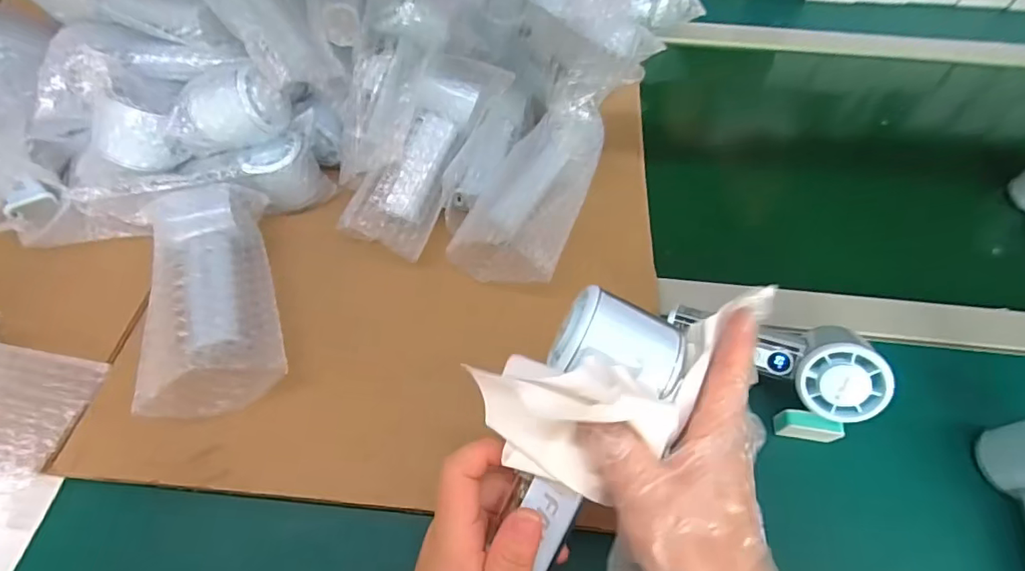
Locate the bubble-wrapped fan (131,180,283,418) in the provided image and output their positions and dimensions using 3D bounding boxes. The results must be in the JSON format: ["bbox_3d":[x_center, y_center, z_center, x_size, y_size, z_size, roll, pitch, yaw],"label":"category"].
[{"bbox_3d":[-0.237,0.004,0.411,0.093,0.062,0.189,-14,57,-9],"label":"bubble-wrapped fan"}]

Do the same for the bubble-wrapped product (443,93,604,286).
[{"bbox_3d":[0.027,-0.091,0.454,0.092,0.058,0.192,23,72,14],"label":"bubble-wrapped product"}]

